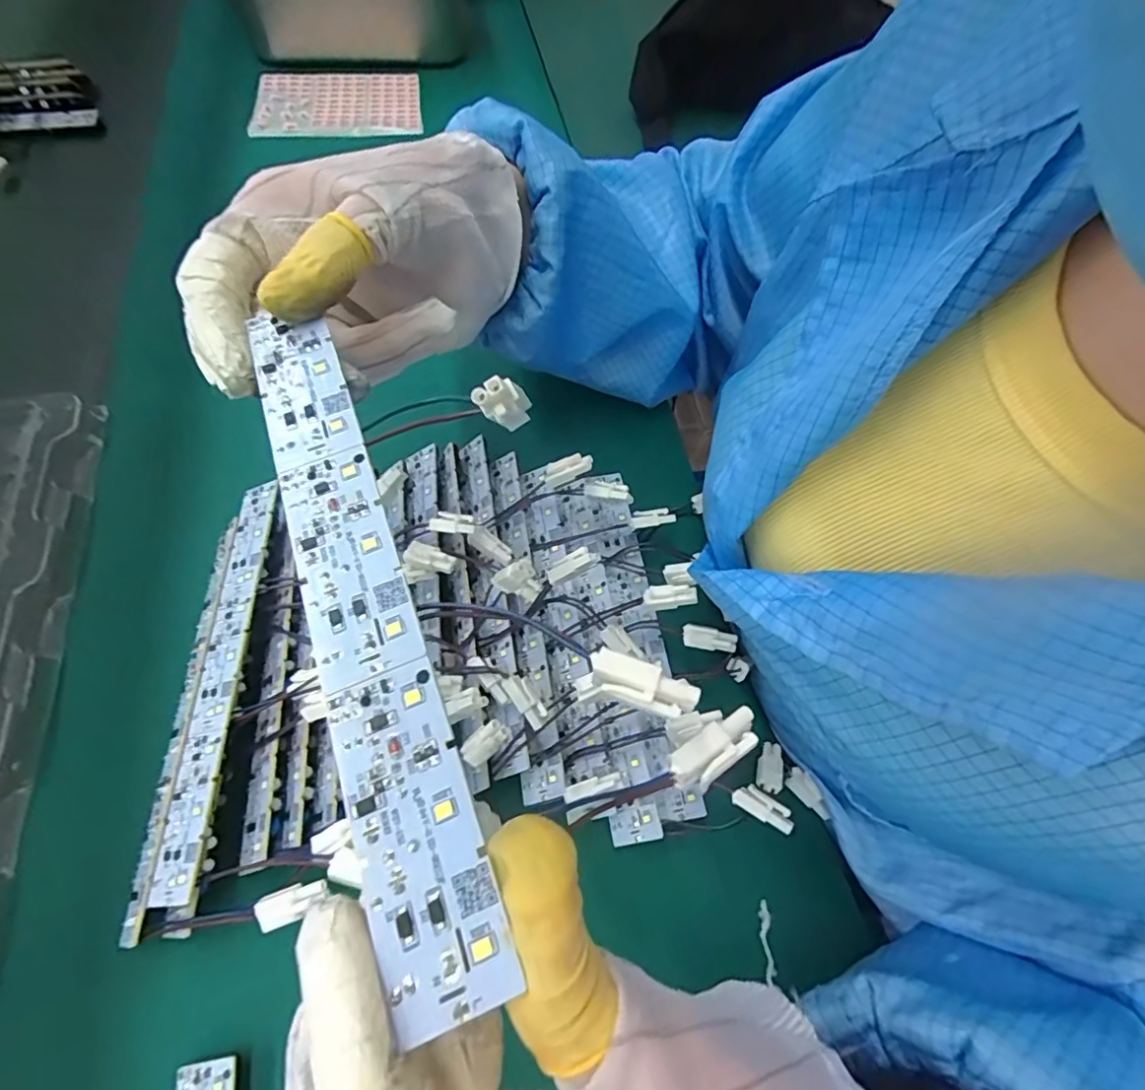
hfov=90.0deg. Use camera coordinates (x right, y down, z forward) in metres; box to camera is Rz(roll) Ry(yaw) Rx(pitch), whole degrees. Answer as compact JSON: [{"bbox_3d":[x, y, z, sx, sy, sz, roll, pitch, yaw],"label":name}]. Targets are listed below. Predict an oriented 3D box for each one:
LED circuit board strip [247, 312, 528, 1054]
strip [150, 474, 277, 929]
[{"bbox_3d":[-0.053,0.008,0.137,0.024,0.004,0.176,-21,63,-9],"label":"LED circuit board strip"},{"bbox_3d":[-0.164,0.057,0.265,0.028,0.004,0.192,-15,61,19],"label":"strip"}]

